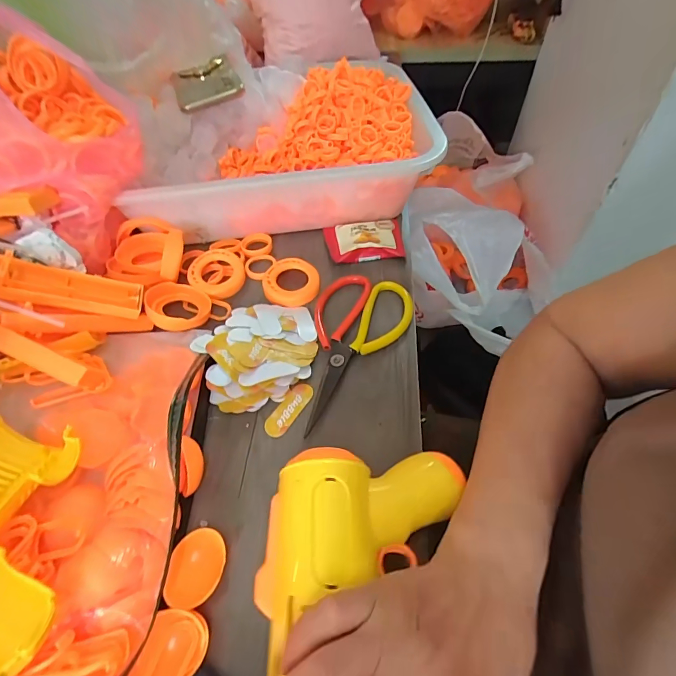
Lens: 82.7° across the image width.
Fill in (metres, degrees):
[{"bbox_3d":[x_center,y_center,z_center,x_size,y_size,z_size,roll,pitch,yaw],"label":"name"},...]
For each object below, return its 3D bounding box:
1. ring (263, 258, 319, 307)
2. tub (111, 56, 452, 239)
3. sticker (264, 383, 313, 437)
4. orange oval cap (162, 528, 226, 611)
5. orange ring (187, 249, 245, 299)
[{"bbox_3d":[-0.048,-0.057,0.398,0.055,0.019,0.054,-1,52,2],"label":"ring"},{"bbox_3d":[-0.060,-0.220,0.459,0.326,0.093,0.231,-6,52,-2],"label":"tub"},{"bbox_3d":[-0.040,0.059,0.318,0.020,0.004,0.052,28,59,22],"label":"sticker"},{"bbox_3d":[-0.088,0.142,0.239,0.031,0.007,0.042,2,53,5],"label":"orange oval cap"},{"bbox_3d":[-0.128,-0.069,0.405,0.056,0.017,0.054,-1,52,2],"label":"orange ring"}]

